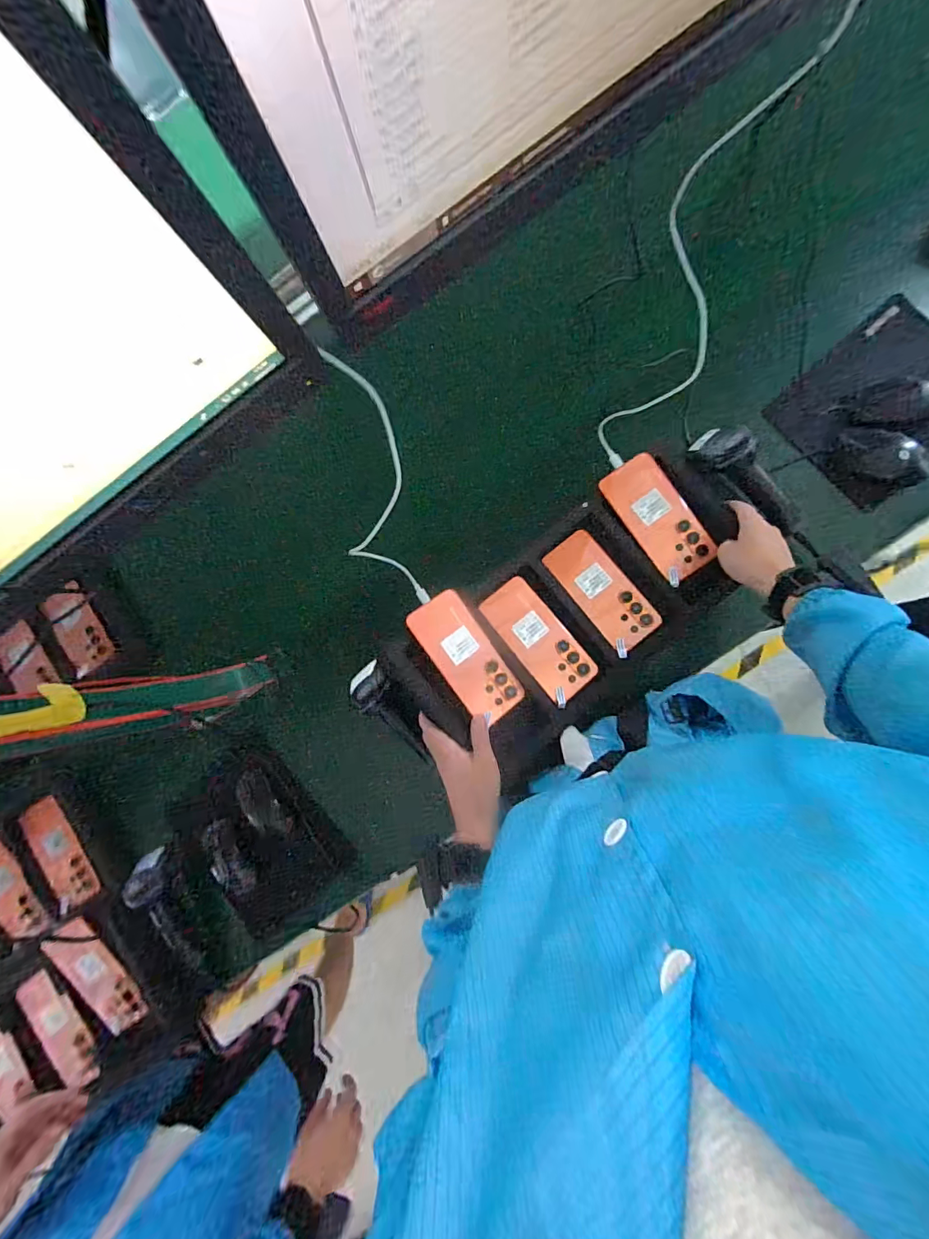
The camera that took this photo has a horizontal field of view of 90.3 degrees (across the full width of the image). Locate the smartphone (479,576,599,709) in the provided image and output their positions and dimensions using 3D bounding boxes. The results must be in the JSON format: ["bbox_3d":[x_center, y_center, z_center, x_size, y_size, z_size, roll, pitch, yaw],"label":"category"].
[{"bbox_3d":[0.098,0.027,0.613,0.075,0.005,0.170,-36,83,-12],"label":"smartphone"}]

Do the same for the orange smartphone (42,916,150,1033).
[{"bbox_3d":[-0.520,0.504,0.654,0.061,0.013,0.169,-36,89,-12],"label":"orange smartphone"}]

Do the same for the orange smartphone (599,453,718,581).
[{"bbox_3d":[0.258,-0.137,0.615,0.076,0.007,0.167,-35,86,13],"label":"orange smartphone"}]

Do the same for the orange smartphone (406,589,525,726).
[{"bbox_3d":[0.004,0.046,0.581,0.082,0.005,0.167,-35,88,-26],"label":"orange smartphone"}]

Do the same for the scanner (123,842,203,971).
[{"bbox_3d":[-0.438,0.424,0.672,0.065,0.048,0.170,-17,90,5],"label":"scanner"}]

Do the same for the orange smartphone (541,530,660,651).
[{"bbox_3d":[0.186,-0.039,0.627,0.073,0.005,0.169,-38,83,-2],"label":"orange smartphone"}]

